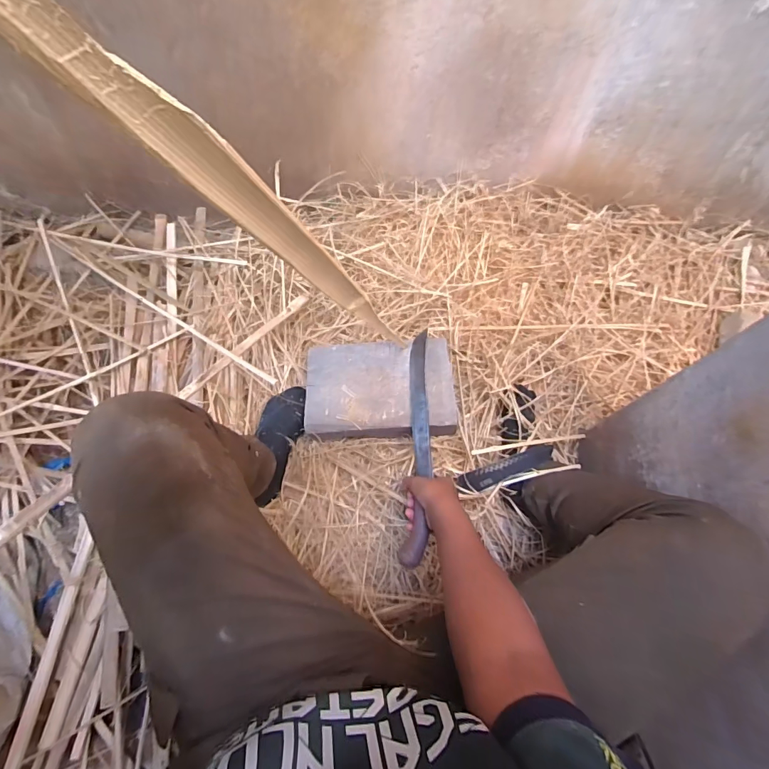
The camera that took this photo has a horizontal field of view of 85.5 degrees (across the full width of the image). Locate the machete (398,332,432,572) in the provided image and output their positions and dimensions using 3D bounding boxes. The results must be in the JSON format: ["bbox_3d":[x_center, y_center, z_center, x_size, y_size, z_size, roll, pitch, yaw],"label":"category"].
[{"bbox_3d":[0.058,0.089,0.722,0.044,0.029,0.412,4,64,-1],"label":"machete"}]

